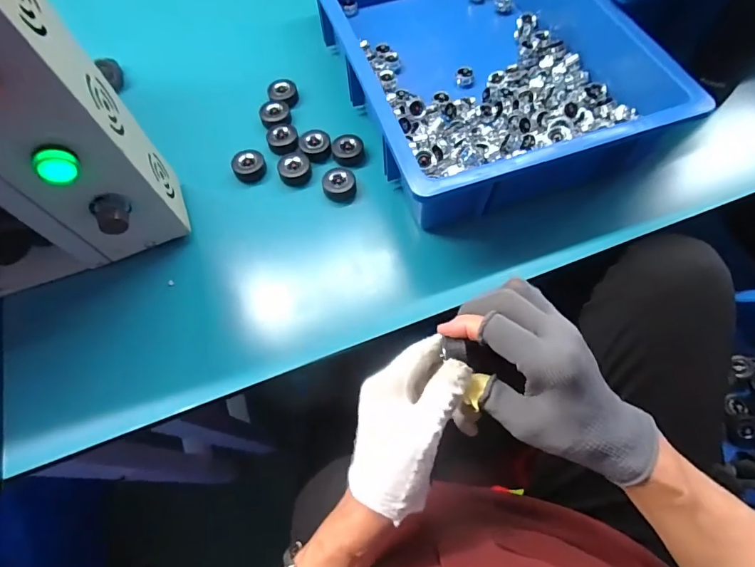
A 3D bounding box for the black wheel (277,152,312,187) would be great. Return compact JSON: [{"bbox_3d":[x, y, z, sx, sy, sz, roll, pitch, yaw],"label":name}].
[{"bbox_3d":[-0.095,-0.132,0.498,0.037,0.023,0.031,-15,64,-5],"label":"black wheel"}]

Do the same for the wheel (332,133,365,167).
[{"bbox_3d":[-0.034,-0.159,0.509,0.037,0.013,0.040,-1,64,2],"label":"wheel"}]

